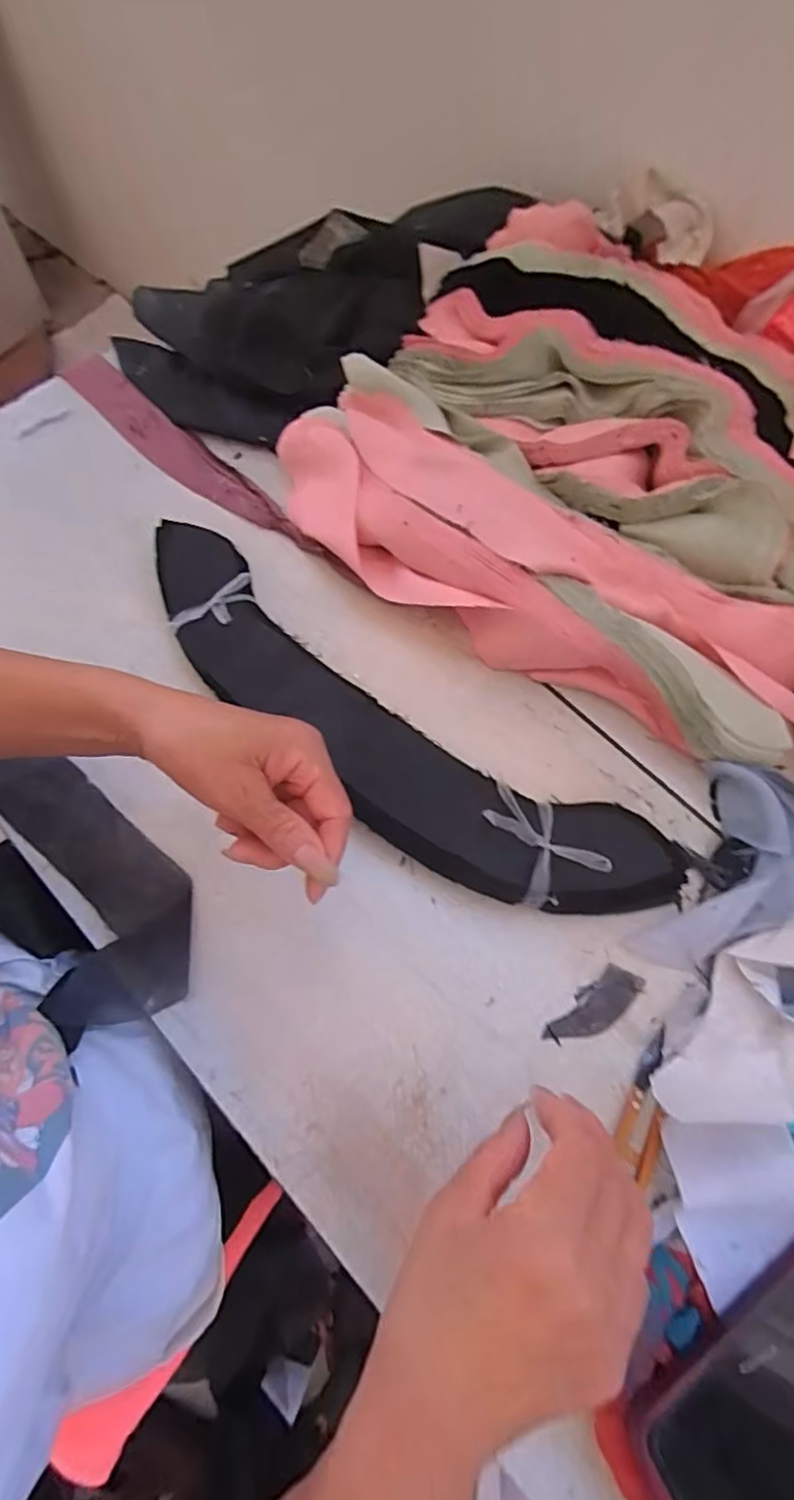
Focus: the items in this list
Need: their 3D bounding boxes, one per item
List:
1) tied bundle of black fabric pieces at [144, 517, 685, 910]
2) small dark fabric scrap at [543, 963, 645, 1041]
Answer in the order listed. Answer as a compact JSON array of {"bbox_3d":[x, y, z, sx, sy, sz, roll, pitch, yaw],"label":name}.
[{"bbox_3d":[-0.008,-0.002,0.418,0.410,0.033,0.106,35,71,11],"label":"tied bundle of black fabric pieces"},{"bbox_3d":[0.121,0.157,0.375,0.064,0.004,0.027,-42,75,-16],"label":"small dark fabric scrap"}]

